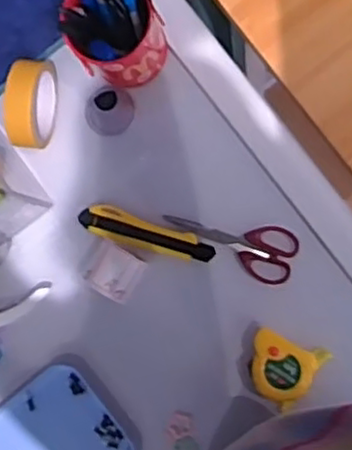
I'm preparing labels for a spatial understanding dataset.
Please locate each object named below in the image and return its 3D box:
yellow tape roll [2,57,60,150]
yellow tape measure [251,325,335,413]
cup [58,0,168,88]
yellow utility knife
[{"bbox_3d":[-0.160,-0.137,0.782,0.031,0.098,0.109,2,87,6],"label":"yellow tape roll"},{"bbox_3d":[0.114,0.153,0.775,0.078,0.036,0.080,36,91,7],"label":"yellow tape measure"},{"bbox_3d":[-0.064,-0.203,0.756,0.093,0.133,0.087,0,87,6],"label":"cup"},{"bbox_3d":[-0.033,0.012,0.798,0.154,0.014,0.037,19,89,7],"label":"yellow utility knife"}]

